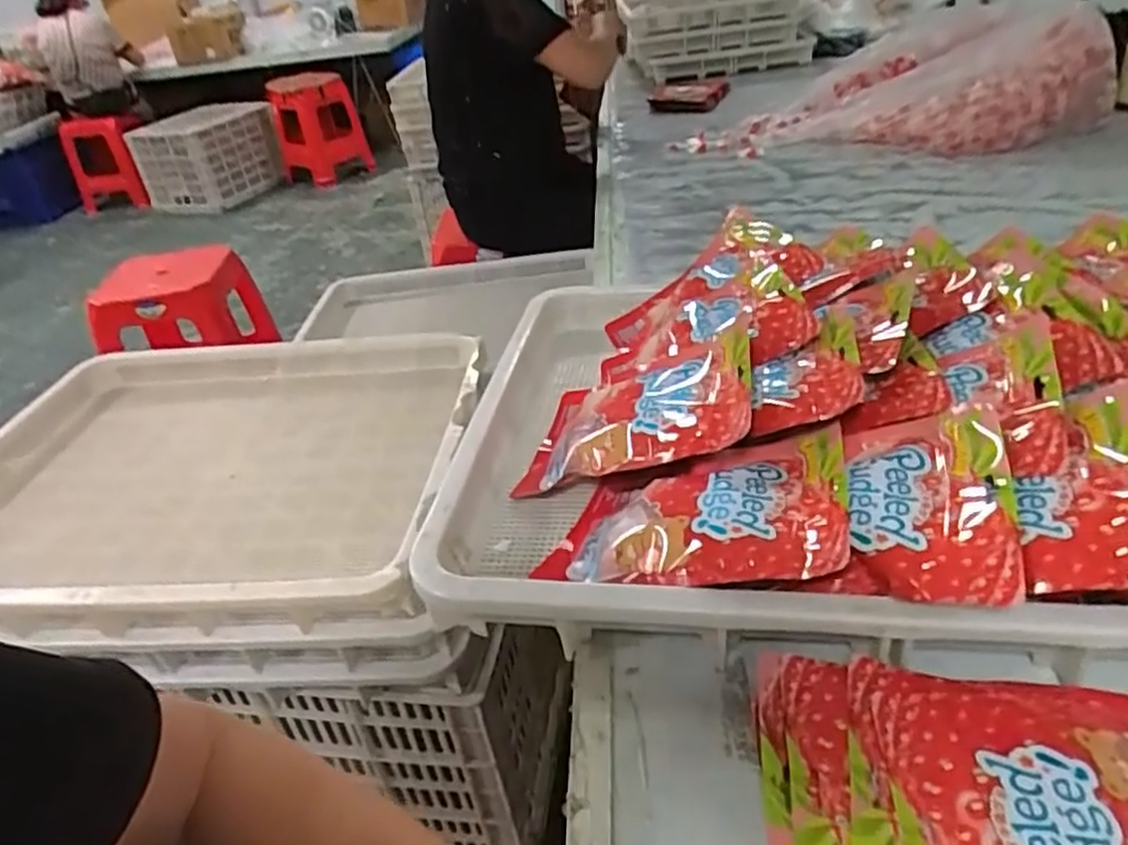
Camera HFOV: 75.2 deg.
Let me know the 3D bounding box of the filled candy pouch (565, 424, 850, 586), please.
[{"bbox_3d":[0.095,0.059,0.504,0.186,0.025,0.141,-12,28,26],"label":"filled candy pouch"}]

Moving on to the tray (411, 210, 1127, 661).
[{"bbox_3d":[0.253,-0.024,0.603,0.663,0.139,0.496,3,36,13],"label":"tray"}]

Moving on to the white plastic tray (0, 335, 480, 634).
[{"bbox_3d":[-0.434,0.039,0.912,0.662,0.076,0.492,1,35,9],"label":"white plastic tray"}]

